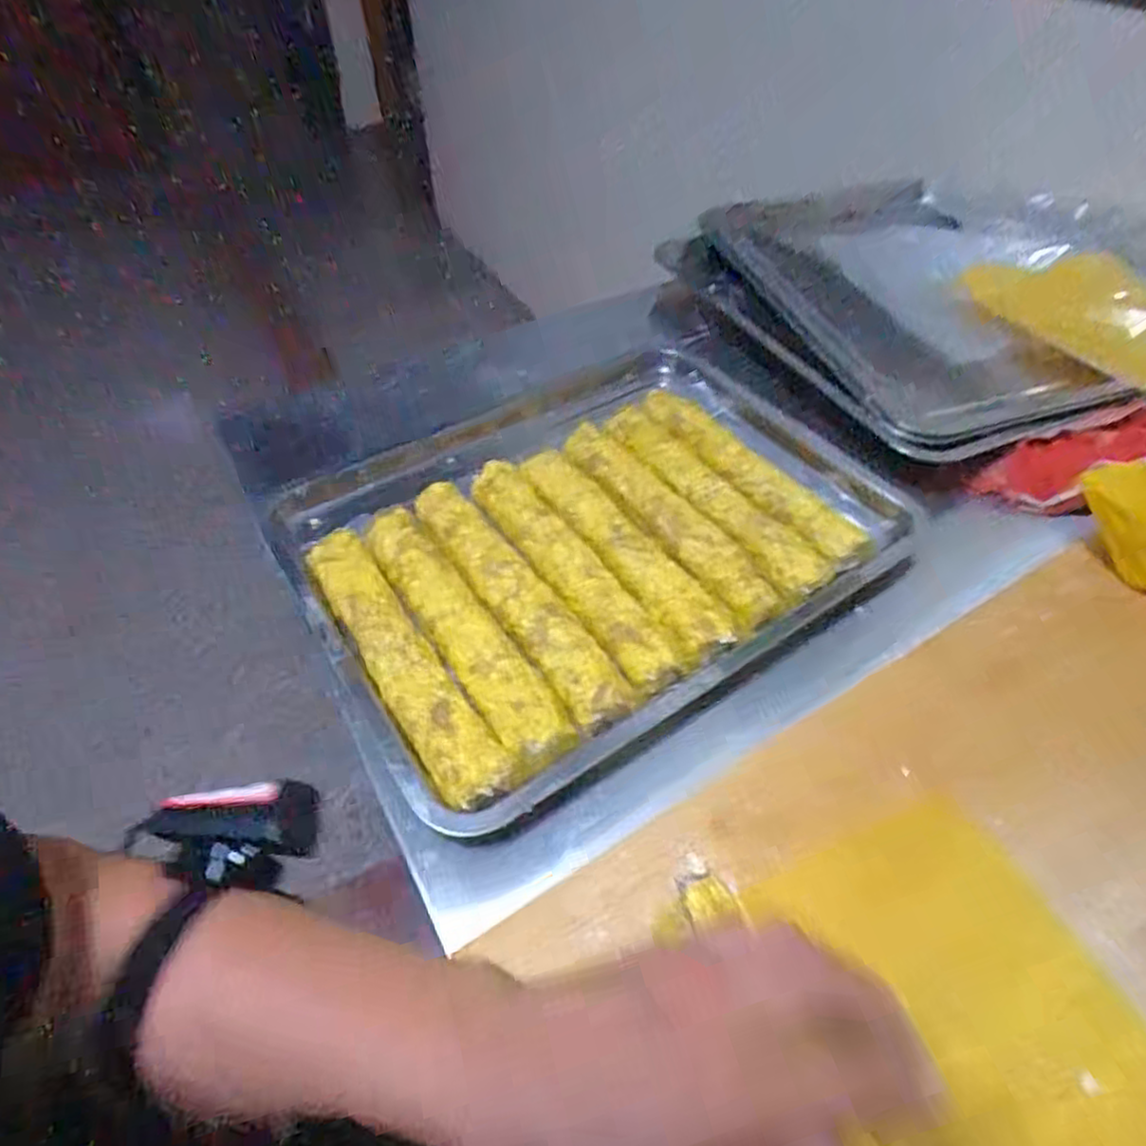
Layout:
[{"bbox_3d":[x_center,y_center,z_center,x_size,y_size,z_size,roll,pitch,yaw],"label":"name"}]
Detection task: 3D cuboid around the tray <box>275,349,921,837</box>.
[{"bbox_3d":[0.022,-0.038,0.526,0.417,0.039,0.320,-27,55,-22],"label":"tray"}]

